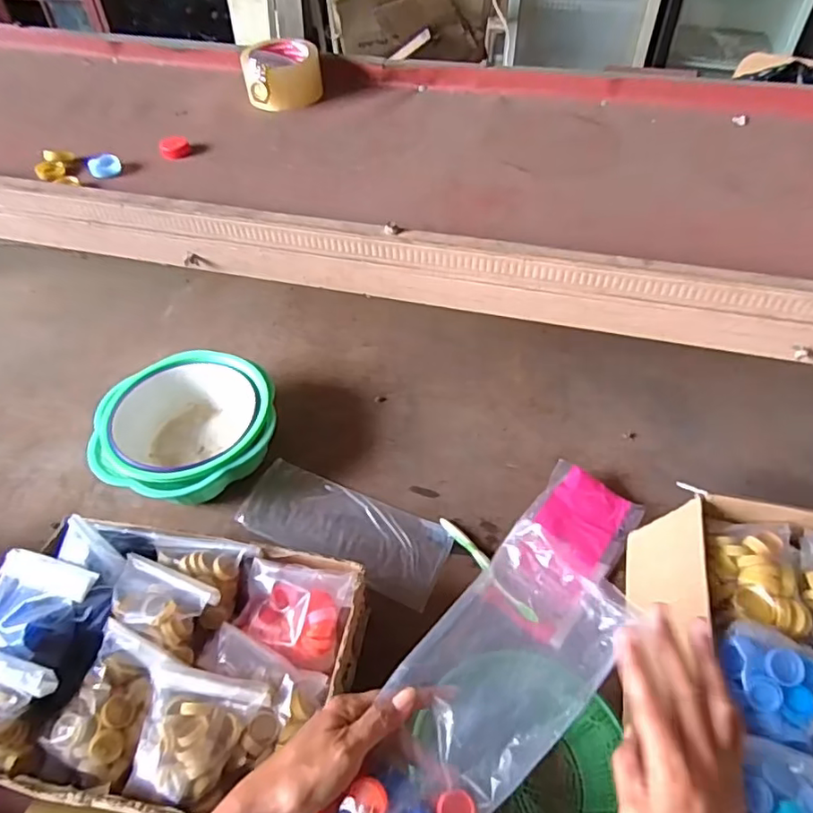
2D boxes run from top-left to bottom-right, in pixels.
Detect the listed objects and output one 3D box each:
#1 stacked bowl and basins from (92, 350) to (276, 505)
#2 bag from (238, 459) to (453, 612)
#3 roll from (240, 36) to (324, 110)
[{"bbox_3d":[-0.318,0.038,0.845,0.220,0.102,0.242,0,48,0],"label":"stacked bowl and basins"},{"bbox_3d":[-0.087,0.172,0.806,0.291,0.011,0.118,19,51,16],"label":"bag"},{"bbox_3d":[-0.164,-0.442,0.764,0.102,0.059,0.108,-7,49,-7],"label":"roll"}]

